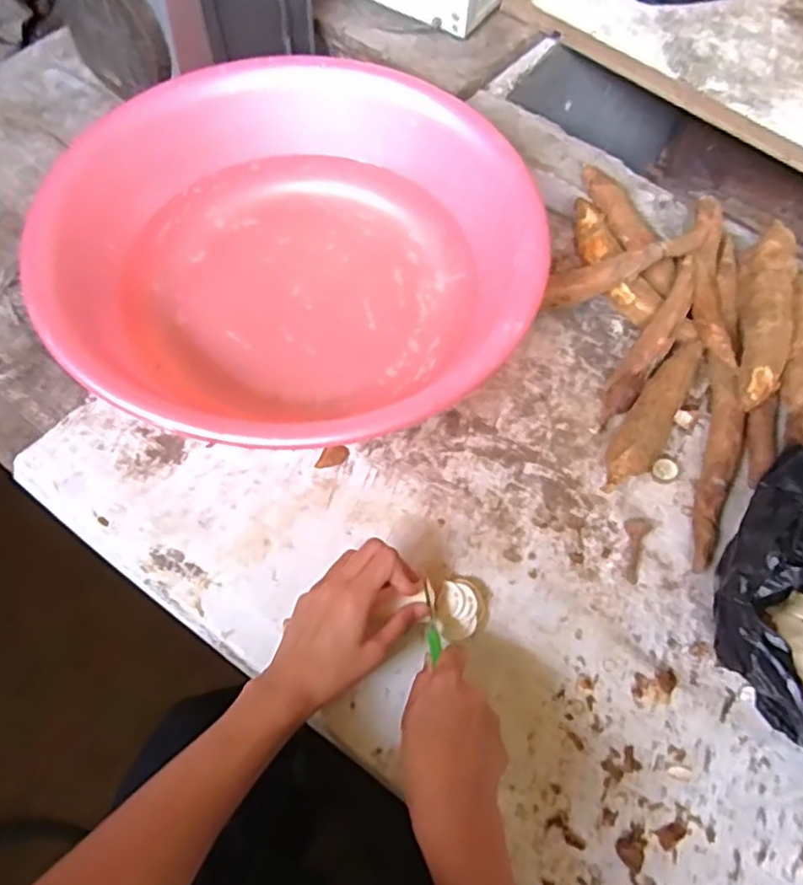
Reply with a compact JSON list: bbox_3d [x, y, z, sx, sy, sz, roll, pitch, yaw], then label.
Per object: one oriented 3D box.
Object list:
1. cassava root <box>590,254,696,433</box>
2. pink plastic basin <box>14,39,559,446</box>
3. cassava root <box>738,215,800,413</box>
[{"bbox_3d":[0.226,-0.088,0.601,0.029,0.026,0.186,31,81,11],"label":"cassava root"},{"bbox_3d":[-0.092,-0.168,0.593,0.415,0.110,0.383,15,67,5],"label":"pink plastic basin"},{"bbox_3d":[0.330,-0.112,0.594,0.046,0.037,0.199,19,65,8],"label":"cassava root"}]

